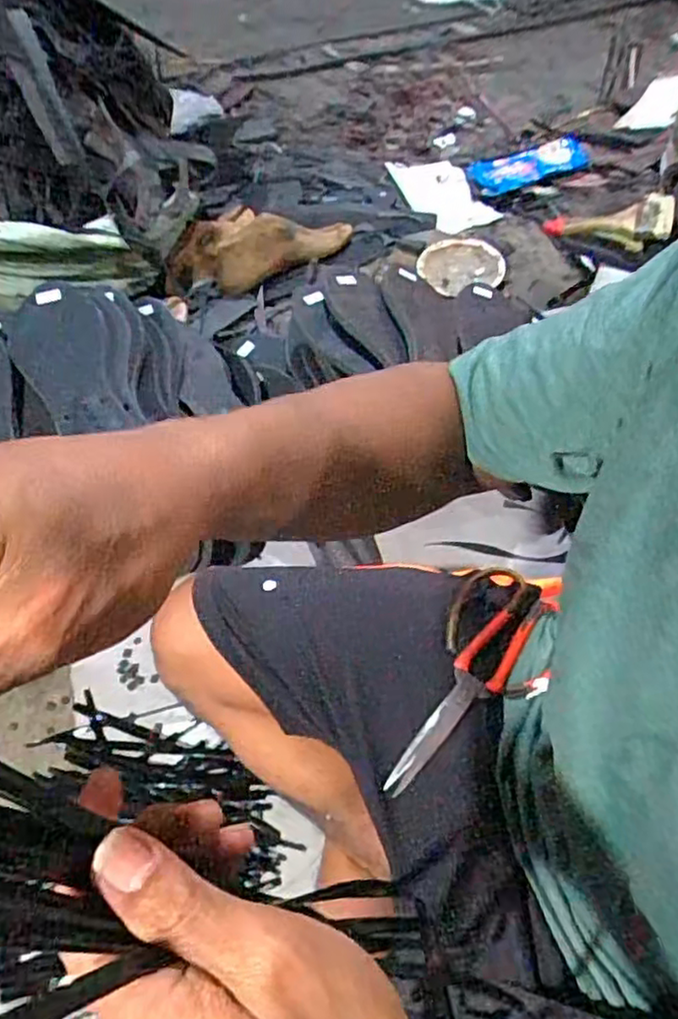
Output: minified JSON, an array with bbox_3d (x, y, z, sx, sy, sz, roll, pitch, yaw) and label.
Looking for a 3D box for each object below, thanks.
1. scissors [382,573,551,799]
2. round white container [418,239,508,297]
[{"bbox_3d":[0.109,0.149,0.551,0.096,0.022,0.207,31,79,17],"label":"scissors"},{"bbox_3d":[0.202,-0.394,1.065,0.129,0.020,0.134,-2,61,3],"label":"round white container"}]

